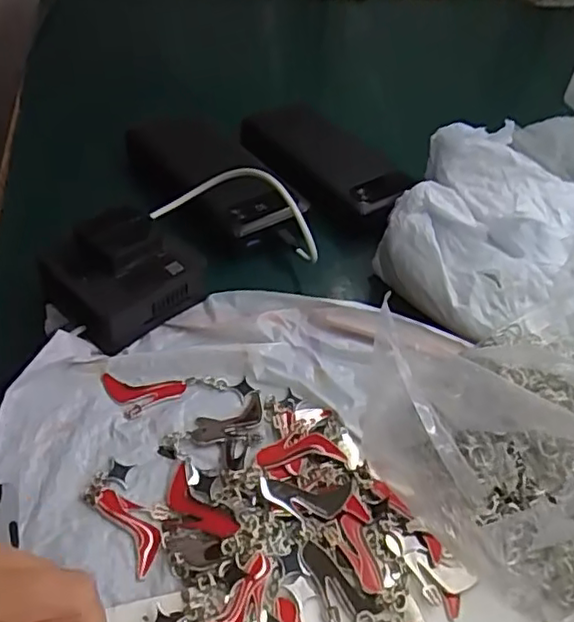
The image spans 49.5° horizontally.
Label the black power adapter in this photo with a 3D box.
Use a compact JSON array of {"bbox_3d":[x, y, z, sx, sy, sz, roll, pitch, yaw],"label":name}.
[{"bbox_3d":[-0.099,-0.023,0.374,0.066,0.041,0.078,35,51,24],"label":"black power adapter"}]

